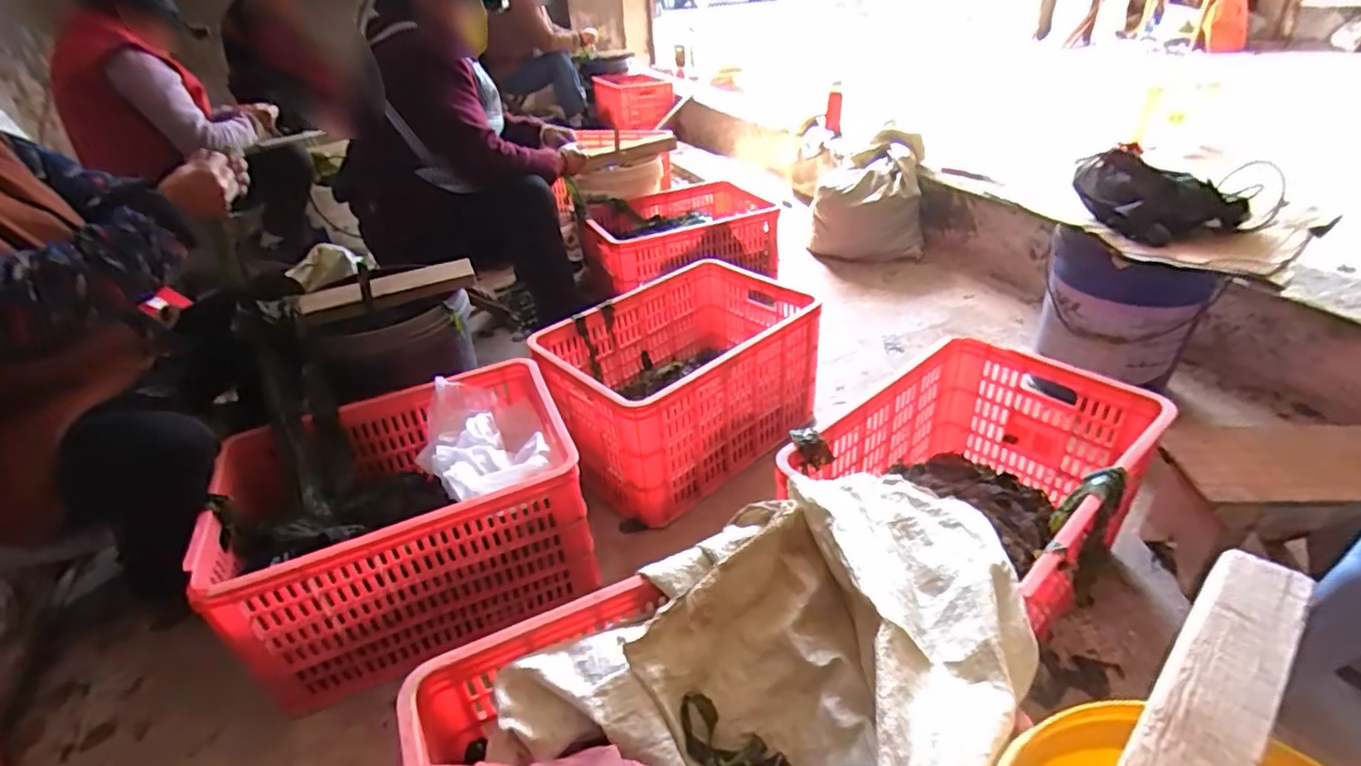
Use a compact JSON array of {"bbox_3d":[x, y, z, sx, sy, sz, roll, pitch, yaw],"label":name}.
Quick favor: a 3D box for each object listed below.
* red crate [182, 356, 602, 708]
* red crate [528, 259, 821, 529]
[{"bbox_3d":[-0.432,0.206,1.047,0.491,0.259,0.354,-16,36,-16],"label":"red crate"},{"bbox_3d":[0.009,-0.012,1.354,0.380,0.279,0.560,24,43,35],"label":"red crate"}]

